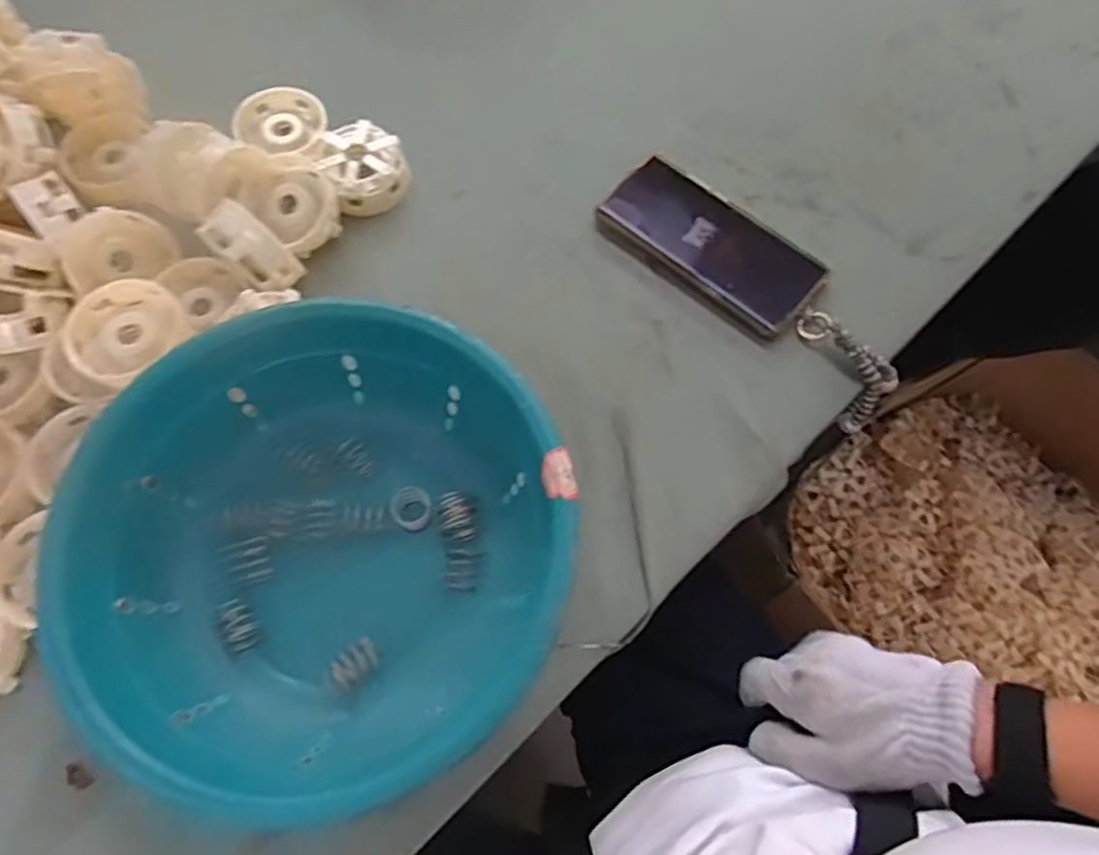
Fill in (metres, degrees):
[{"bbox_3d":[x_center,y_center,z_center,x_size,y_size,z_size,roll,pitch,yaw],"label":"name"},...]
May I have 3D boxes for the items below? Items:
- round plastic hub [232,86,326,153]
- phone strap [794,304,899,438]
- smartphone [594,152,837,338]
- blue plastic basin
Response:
[{"bbox_3d":[-0.205,-0.237,0.544,0.060,0.018,0.059,28,70,8],"label":"round plastic hub"},{"bbox_3d":[0.209,-0.046,0.507,0.032,0.056,0.084,-34,72,-13],"label":"phone strap"},{"bbox_3d":[0.123,-0.142,0.542,0.171,0.008,0.085,39,72,12],"label":"smartphone"},{"bbox_3d":[-0.122,0.065,0.404,0.255,0.090,0.258,1,68,-3],"label":"blue plastic basin"}]

